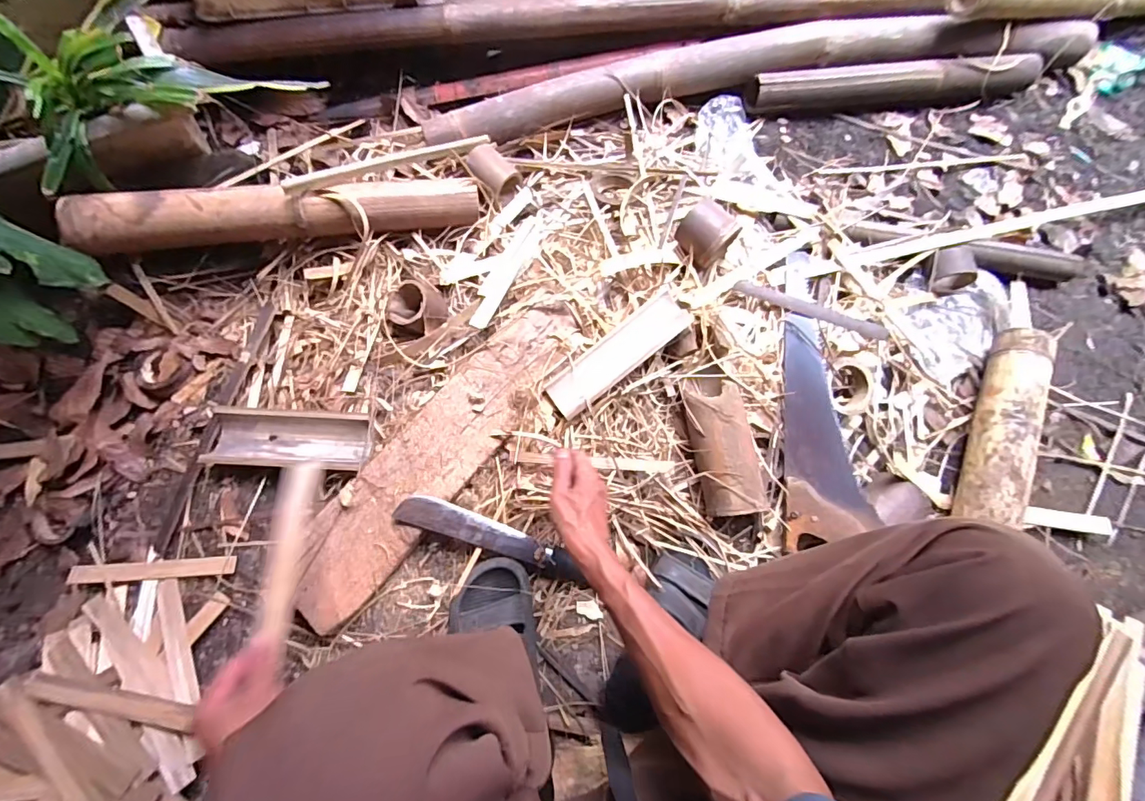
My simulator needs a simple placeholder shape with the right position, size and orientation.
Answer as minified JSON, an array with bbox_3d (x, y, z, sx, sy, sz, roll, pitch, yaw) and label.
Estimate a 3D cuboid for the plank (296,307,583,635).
[{"bbox_3d":[-0.183,0.061,0.674,0.120,0.033,0.529,38,74,10],"label":"plank"}]

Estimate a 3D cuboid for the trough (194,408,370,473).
[{"bbox_3d":[-0.403,0.055,0.691,0.234,0.037,0.087,4,71,-1],"label":"trough"}]

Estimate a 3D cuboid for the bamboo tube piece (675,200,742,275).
[{"bbox_3d":[0.209,-0.259,0.770,0.091,0.074,0.076,-41,77,-14],"label":"bamboo tube piece"}]

